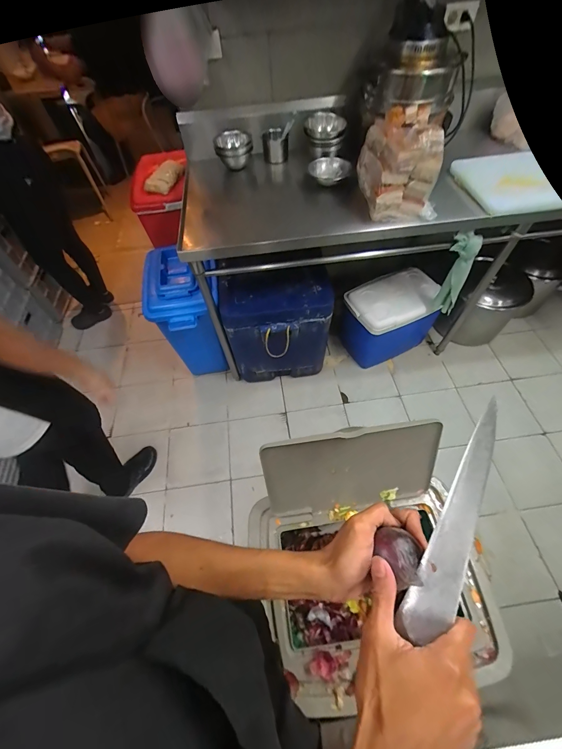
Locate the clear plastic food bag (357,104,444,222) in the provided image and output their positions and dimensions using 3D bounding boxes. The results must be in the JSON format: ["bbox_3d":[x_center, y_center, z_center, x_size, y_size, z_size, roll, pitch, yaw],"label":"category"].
[{"bbox_3d":[0.387,-0.675,0.982,0.220,0.222,0.251,-5,57,0],"label":"clear plastic food bag"}]

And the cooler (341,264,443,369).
[{"bbox_3d":[0.554,-0.279,1.606,0.445,0.363,0.312,-25,59,-12],"label":"cooler"}]

